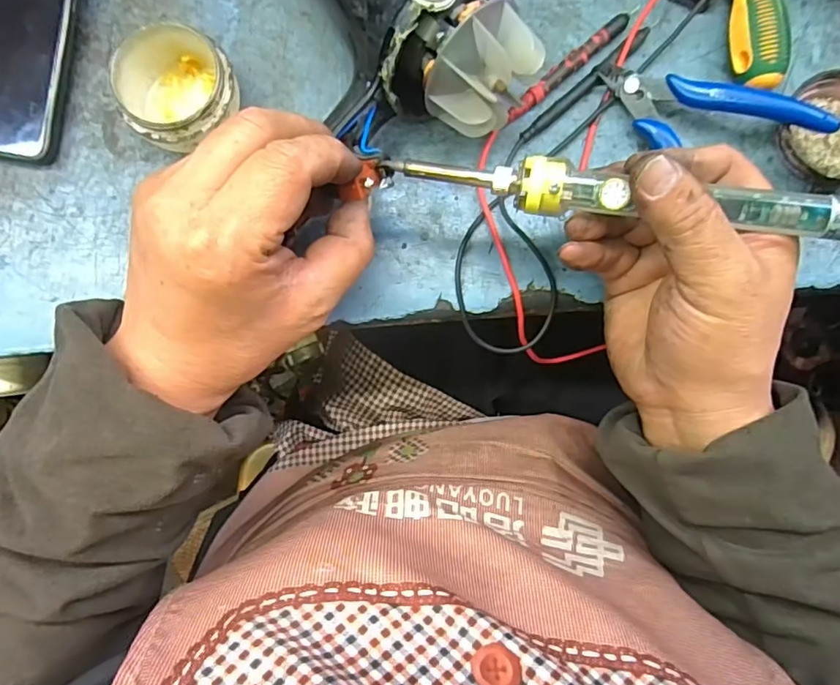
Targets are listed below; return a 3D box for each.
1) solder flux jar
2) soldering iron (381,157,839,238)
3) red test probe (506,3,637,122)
[{"bbox_3d":[-0.133,-0.138,0.302,0.058,0.040,0.060,0,85,-1],"label":"solder flux jar"},{"bbox_3d":[0.099,-0.065,0.240,0.229,0.015,0.021,8,87,6],"label":"soldering iron"},{"bbox_3d":[0.089,-0.164,0.318,0.099,0.008,0.009,-41,87,-3],"label":"red test probe"}]

